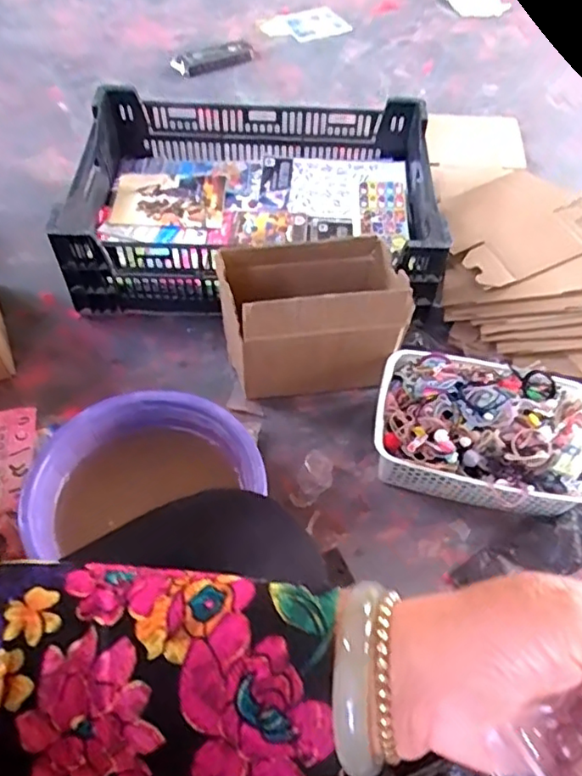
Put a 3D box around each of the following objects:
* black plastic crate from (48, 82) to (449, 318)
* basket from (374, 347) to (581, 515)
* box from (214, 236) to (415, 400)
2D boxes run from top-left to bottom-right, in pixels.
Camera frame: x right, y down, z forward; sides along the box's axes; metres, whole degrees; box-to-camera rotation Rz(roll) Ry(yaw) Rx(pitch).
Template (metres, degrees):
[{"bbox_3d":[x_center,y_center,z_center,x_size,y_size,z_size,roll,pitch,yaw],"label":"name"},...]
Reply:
[{"bbox_3d":[-0.055,-0.332,1.056,0.588,0.166,0.418,4,56,0],"label":"black plastic crate"},{"bbox_3d":[0.268,0.050,0.845,0.291,0.104,0.199,12,56,6],"label":"basket"},{"bbox_3d":[0.025,-0.103,0.891,0.247,0.220,0.146,-4,56,-7],"label":"box"}]

